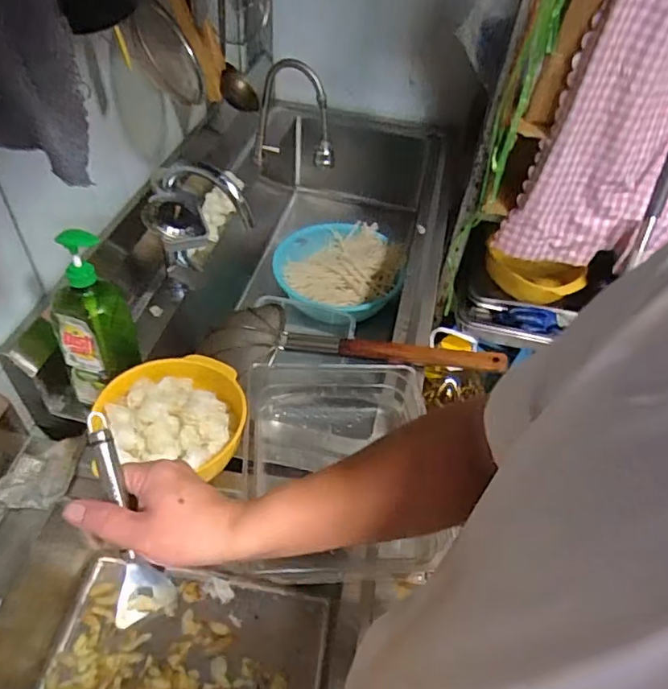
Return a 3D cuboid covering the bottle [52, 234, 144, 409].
[{"bbox_3d":[-0.338,-0.034,0.755,0.078,0.247,0.106,31,52,21],"label":"bottle"}]

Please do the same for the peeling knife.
[{"bbox_3d":[-0.176,0.142,0.457,0.046,0.015,0.173,-14,87,-18],"label":"peeling knife"}]

